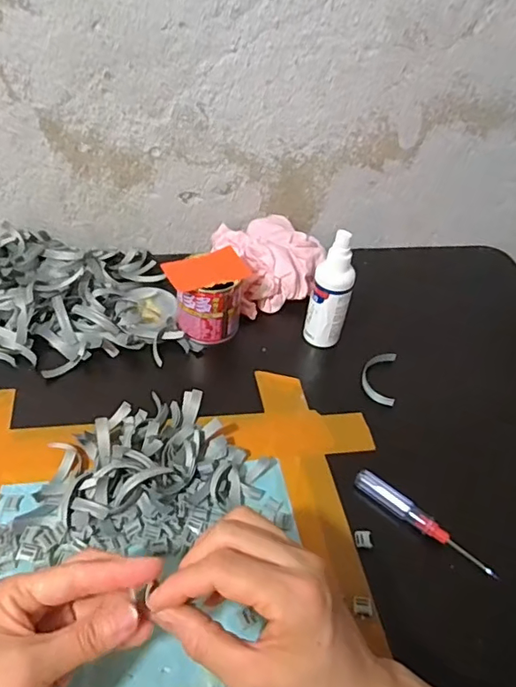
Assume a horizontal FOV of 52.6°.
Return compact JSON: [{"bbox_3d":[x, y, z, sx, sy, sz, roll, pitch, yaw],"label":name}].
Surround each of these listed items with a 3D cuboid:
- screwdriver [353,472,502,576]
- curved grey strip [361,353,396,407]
[{"bbox_3d":[0.130,0.141,0.415,0.119,0.015,0.013,34,49,26],"label":"screwdriver"},{"bbox_3d":[0.122,0.034,0.529,0.032,0.014,0.066,11,43,4],"label":"curved grey strip"}]

